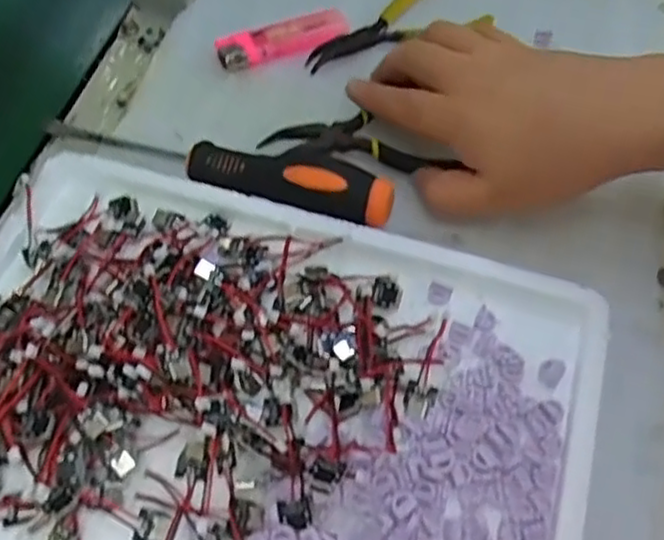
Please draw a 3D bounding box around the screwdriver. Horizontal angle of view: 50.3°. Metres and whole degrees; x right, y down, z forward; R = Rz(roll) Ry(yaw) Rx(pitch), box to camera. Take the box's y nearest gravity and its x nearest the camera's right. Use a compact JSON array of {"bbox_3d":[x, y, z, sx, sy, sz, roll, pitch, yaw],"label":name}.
[{"bbox_3d":[-0.065,-0.054,0.353,0.192,0.020,0.028,15,58,10],"label":"screwdriver"}]

